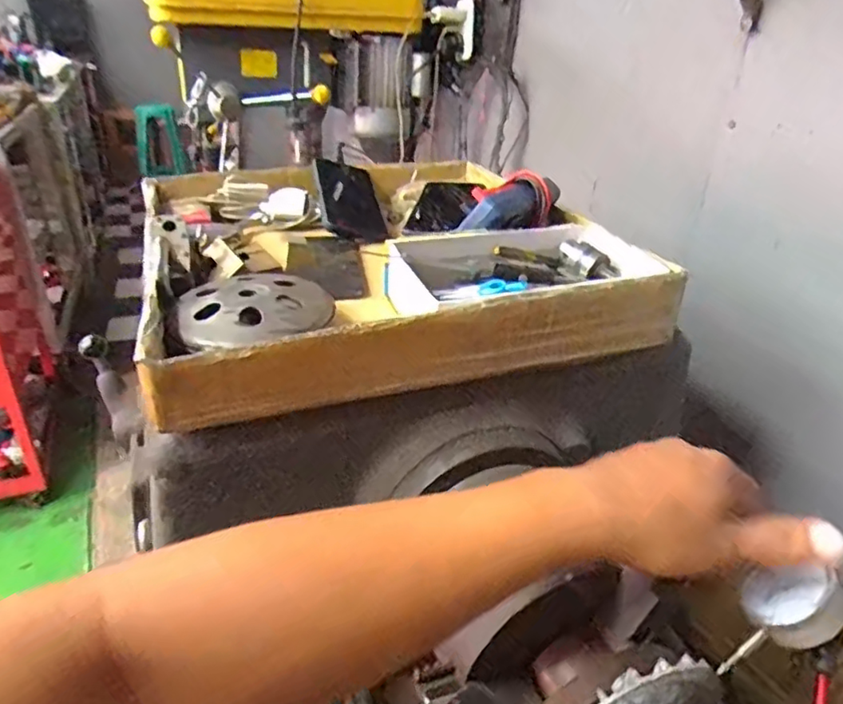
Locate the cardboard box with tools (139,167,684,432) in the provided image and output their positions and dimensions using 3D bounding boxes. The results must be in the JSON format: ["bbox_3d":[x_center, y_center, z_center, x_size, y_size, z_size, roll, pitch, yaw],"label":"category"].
[{"bbox_3d":[-0.053,-0.109,0.640,0.430,0.110,0.457,-8,31,-19],"label":"cardboard box with tools"}]

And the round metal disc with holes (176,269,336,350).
[{"bbox_3d":[-0.131,-0.039,0.492,0.118,0.024,0.117,3,29,-1],"label":"round metal disc with holes"}]

